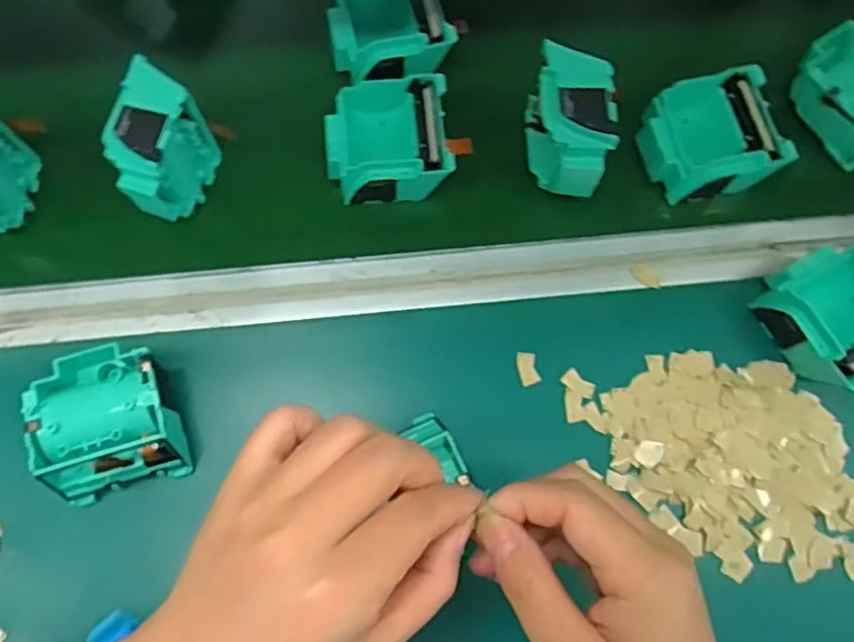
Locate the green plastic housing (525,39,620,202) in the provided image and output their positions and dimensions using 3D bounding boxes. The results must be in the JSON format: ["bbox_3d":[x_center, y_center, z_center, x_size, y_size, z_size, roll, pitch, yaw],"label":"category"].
[{"bbox_3d":[0.089,-0.121,0.427,0.045,0.071,0.075,1,73,0],"label":"green plastic housing"}]

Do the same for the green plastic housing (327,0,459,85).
[{"bbox_3d":[-0.027,-0.203,0.469,0.080,0.038,0.079,-10,74,-3],"label":"green plastic housing"}]

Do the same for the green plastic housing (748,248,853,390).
[{"bbox_3d":[0.252,-0.005,0.406,0.071,0.039,0.078,-29,76,-8],"label":"green plastic housing"}]

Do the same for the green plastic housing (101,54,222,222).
[{"bbox_3d":[-0.167,-0.104,0.423,0.038,0.077,0.073,19,74,6],"label":"green plastic housing"}]

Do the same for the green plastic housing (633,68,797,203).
[{"bbox_3d":[0.188,-0.123,0.445,0.081,0.037,0.074,-7,74,-2],"label":"green plastic housing"}]

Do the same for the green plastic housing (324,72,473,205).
[{"bbox_3d":[-0.020,-0.121,0.447,0.090,0.037,0.077,-3,73,-1],"label":"green plastic housing"}]

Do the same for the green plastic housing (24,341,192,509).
[{"bbox_3d":[-0.183,0.058,0.389,0.080,0.039,0.078,-16,74,-5],"label":"green plastic housing"}]

